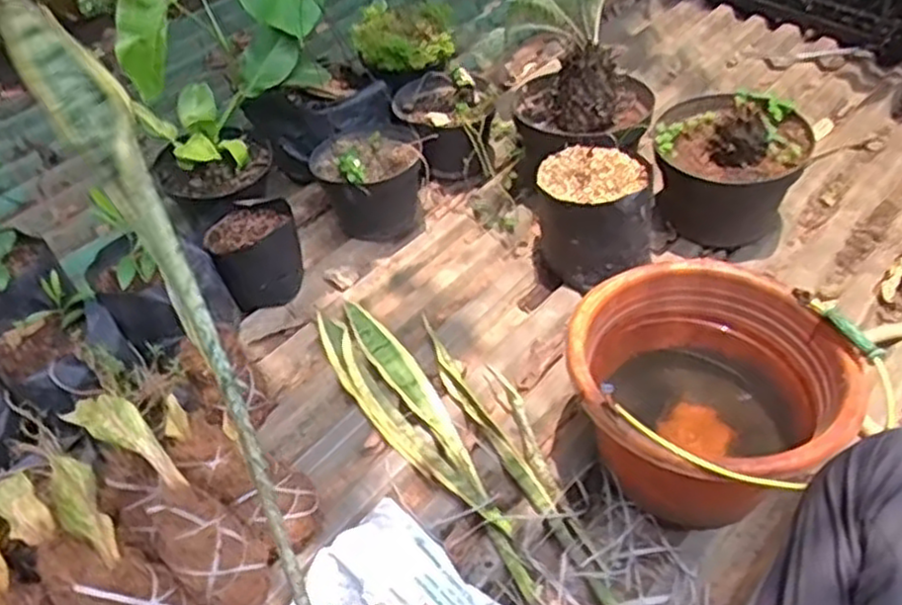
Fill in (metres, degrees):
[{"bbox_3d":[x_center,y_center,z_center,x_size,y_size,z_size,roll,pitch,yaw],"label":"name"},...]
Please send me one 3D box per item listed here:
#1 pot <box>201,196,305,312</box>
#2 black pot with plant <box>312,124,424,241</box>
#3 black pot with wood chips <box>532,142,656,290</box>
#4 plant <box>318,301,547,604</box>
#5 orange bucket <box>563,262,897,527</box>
[{"bbox_3d":[-0.283,-0.066,1.124,0.126,0.109,0.115,0,45,0],"label":"pot"},{"bbox_3d":[-0.126,-0.187,1.202,0.160,0.149,0.172,0,45,0],"label":"black pot with plant"},{"bbox_3d":[0.200,-0.109,1.086,0.170,0.164,0.142,12,46,12],"label":"black pot with wood chips"},{"bbox_3d":[-0.038,0.158,0.928,0.091,0.035,0.492,-21,49,-20],"label":"plant"},{"bbox_3d":[0.263,0.117,0.827,0.259,0.204,0.274,0,45,0],"label":"orange bucket"}]

